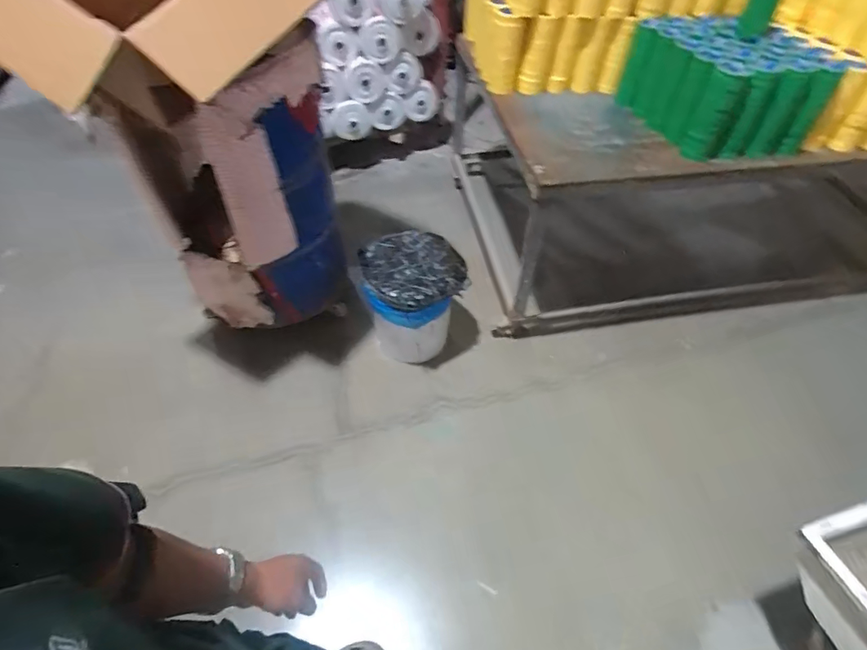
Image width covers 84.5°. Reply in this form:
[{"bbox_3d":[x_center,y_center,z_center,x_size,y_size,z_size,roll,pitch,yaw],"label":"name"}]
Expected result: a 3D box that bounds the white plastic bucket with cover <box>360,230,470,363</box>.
[{"bbox_3d":[-0.073,-0.088,1.668,0.324,0.352,0.321,-17,52,-14],"label":"white plastic bucket with cover"}]

